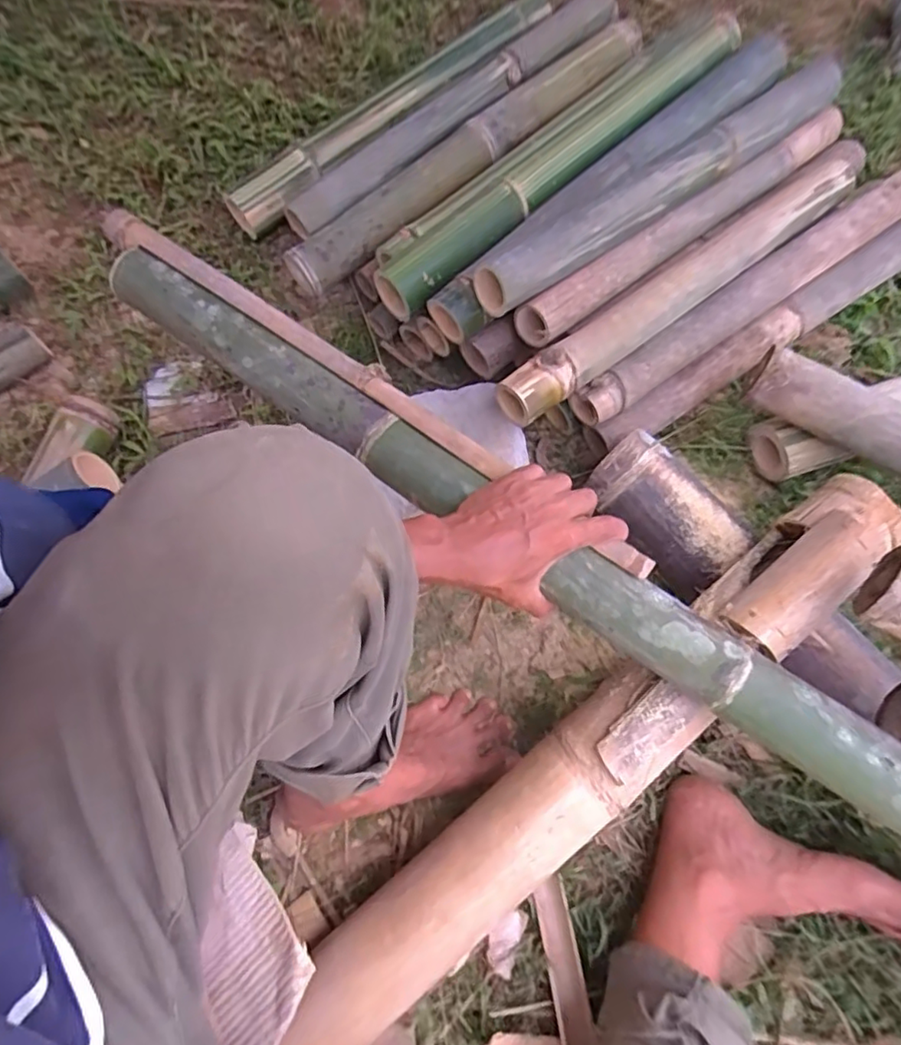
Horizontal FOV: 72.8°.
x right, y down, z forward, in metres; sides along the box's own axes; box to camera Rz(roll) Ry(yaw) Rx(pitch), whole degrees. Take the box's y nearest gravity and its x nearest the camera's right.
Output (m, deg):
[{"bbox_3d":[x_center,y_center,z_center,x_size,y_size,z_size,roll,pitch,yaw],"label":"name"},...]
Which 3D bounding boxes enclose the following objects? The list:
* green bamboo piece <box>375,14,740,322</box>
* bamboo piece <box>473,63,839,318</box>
[{"bbox_3d":[0.156,-0.467,0.765,0.611,0.083,0.074,-42,76,-16],"label":"green bamboo piece"},{"bbox_3d":[0.268,-0.419,0.721,0.611,0.050,0.065,-37,74,-15],"label":"bamboo piece"}]

